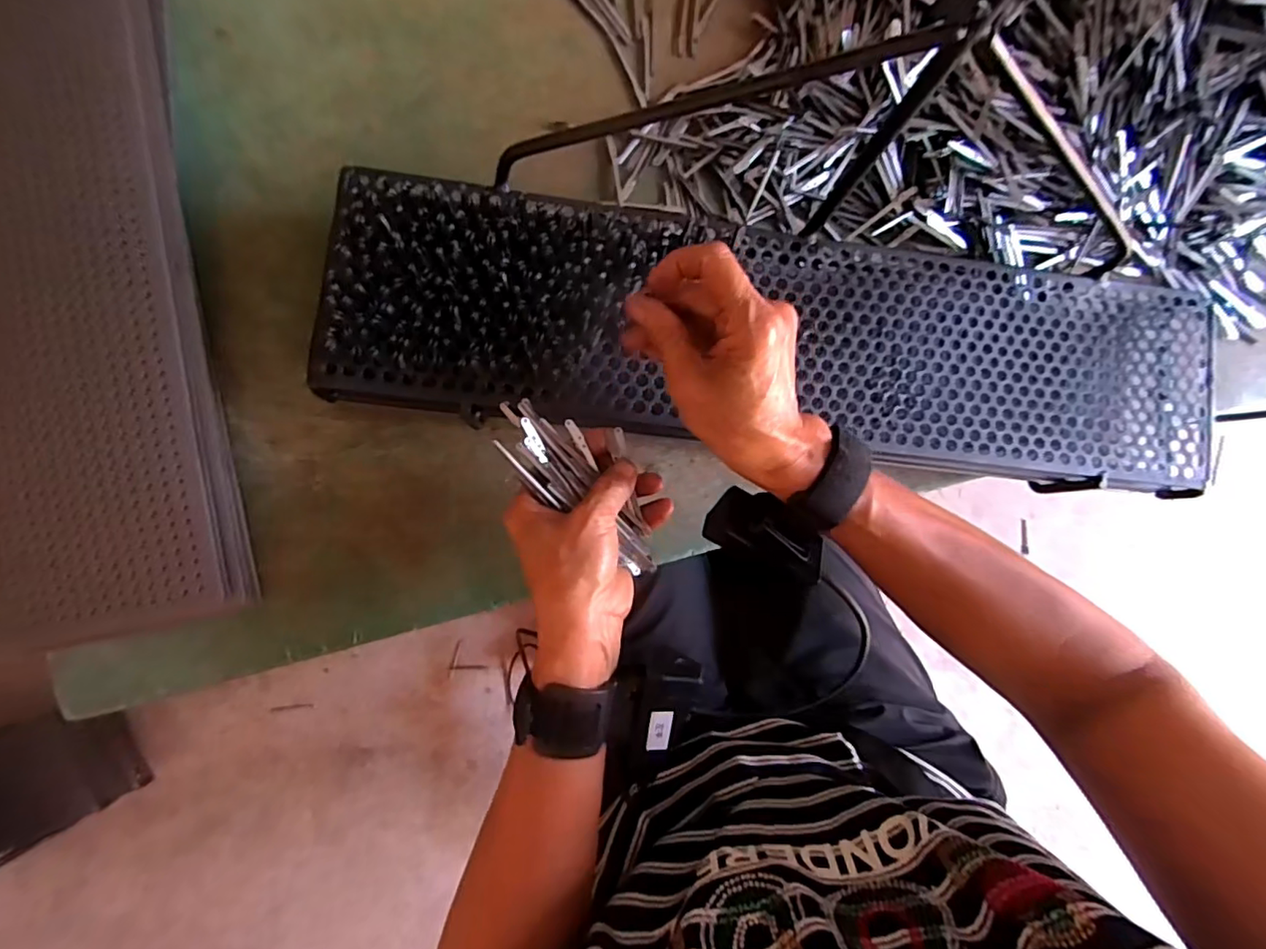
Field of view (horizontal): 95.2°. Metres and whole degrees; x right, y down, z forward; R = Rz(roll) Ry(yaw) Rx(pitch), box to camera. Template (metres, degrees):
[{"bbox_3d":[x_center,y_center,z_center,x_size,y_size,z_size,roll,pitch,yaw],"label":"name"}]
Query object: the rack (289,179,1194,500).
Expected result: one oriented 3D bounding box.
[{"bbox_3d":[0.105,-0.089,0.383,0.578,0.033,0.153,4,86,-6],"label":"rack"}]

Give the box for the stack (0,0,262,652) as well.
[{"bbox_3d":[-0.385,-0.209,0.385,0.155,0.051,0.632,-10,88,-7],"label":"stack"}]

